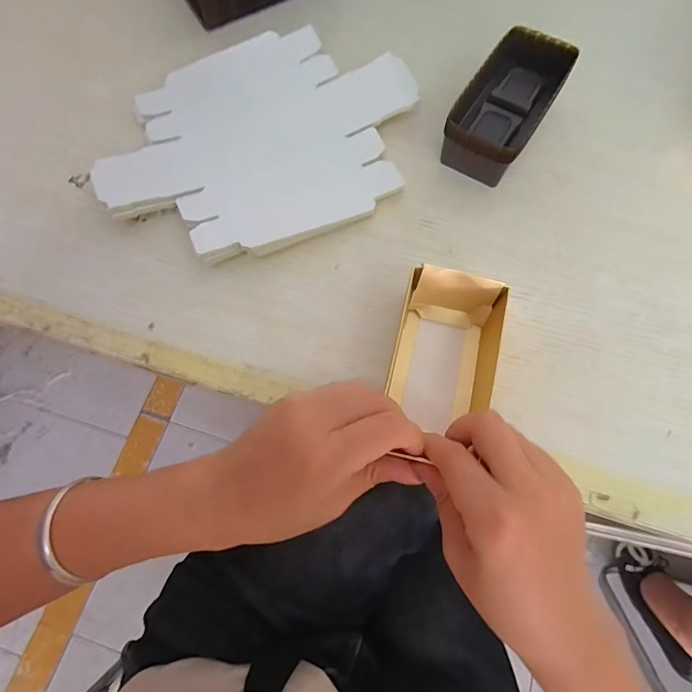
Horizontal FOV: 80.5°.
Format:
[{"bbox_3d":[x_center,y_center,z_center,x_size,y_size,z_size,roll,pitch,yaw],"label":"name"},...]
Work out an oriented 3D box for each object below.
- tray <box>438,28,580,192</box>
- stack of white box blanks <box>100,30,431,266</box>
[{"bbox_3d":[0.119,-0.179,0.309,0.055,0.037,0.122,32,76,10],"label":"tray"},{"bbox_3d":[-0.064,-0.162,0.312,0.236,0.019,0.188,-25,74,-7],"label":"stack of white box blanks"}]

